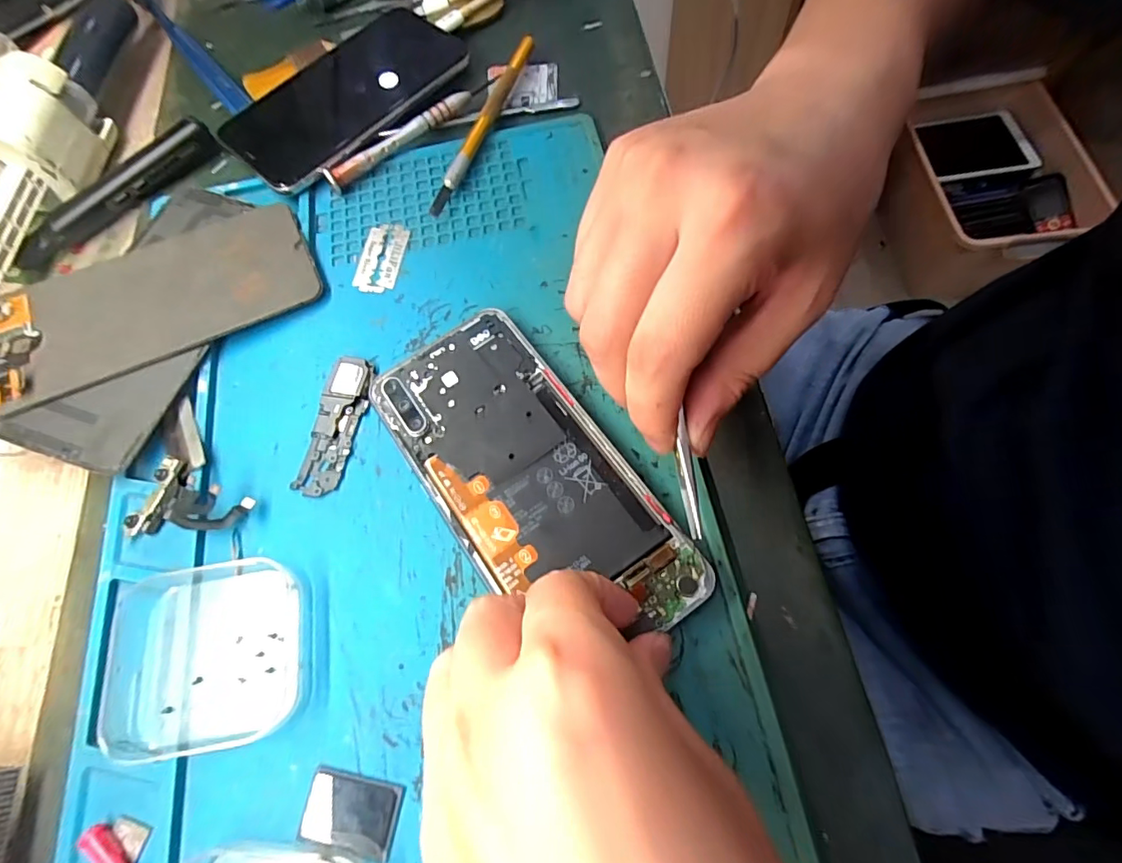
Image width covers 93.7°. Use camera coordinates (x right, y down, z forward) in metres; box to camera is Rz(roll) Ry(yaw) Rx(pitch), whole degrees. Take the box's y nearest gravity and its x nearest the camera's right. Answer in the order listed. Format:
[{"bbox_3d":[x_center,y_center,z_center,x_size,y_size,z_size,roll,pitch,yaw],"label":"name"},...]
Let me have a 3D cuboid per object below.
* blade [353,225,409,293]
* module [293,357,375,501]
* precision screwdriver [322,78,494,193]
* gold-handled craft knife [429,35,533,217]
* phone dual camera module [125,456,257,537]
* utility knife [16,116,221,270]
[{"bbox_3d":[-0.092,-0.089,0.266,0.023,0.004,0.042,4,69,7],"label":"blade"},{"bbox_3d":[-0.099,-0.004,0.232,0.022,0.006,0.063,6,69,7],"label":"module"},{"bbox_3d":[-0.081,-0.166,0.290,0.108,0.013,0.008,-38,70,-10],"label":"precision screwdriver"},{"bbox_3d":[-0.043,-0.169,0.288,0.010,0.014,0.126,18,71,12],"label":"gold-handled craft knife"},{"bbox_3d":[-0.153,0.033,0.219,0.047,0.006,0.033,17,71,11],"label":"phone dual camera module"},{"bbox_3d":[-0.246,-0.132,0.292,0.015,0.023,0.119,42,77,18],"label":"utility knife"}]

